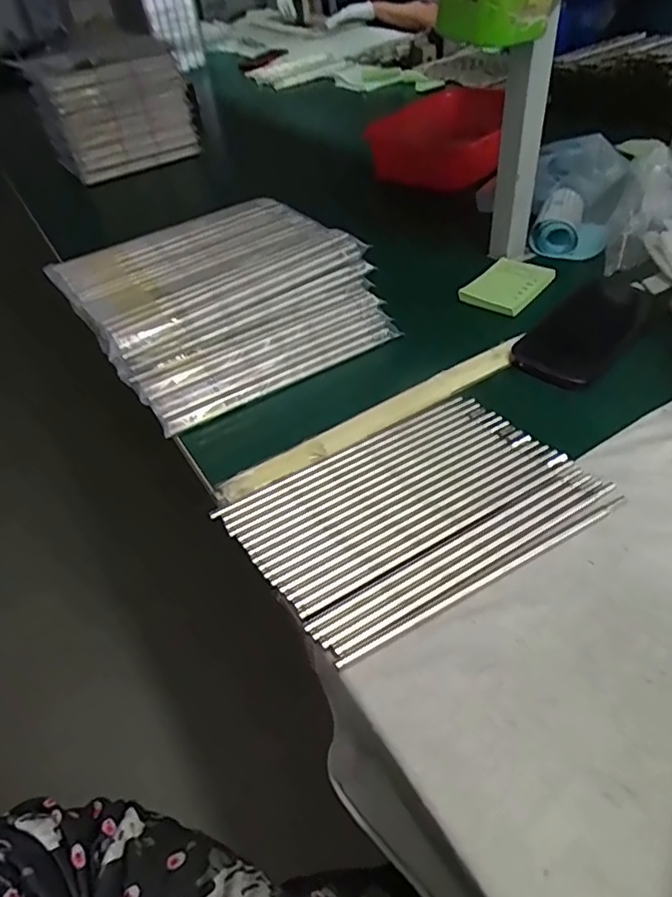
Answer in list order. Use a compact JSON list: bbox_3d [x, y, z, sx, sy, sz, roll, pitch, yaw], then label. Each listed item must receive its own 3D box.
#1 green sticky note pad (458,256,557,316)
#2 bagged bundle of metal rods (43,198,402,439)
[{"bbox_3d":[0.190,-0.182,0.648,0.069,0.009,0.098,30,54,33],"label":"green sticky note pad"},{"bbox_3d":[-0.113,-0.147,0.589,0.262,0.103,0.199,-27,46,-20],"label":"bagged bundle of metal rods"}]

